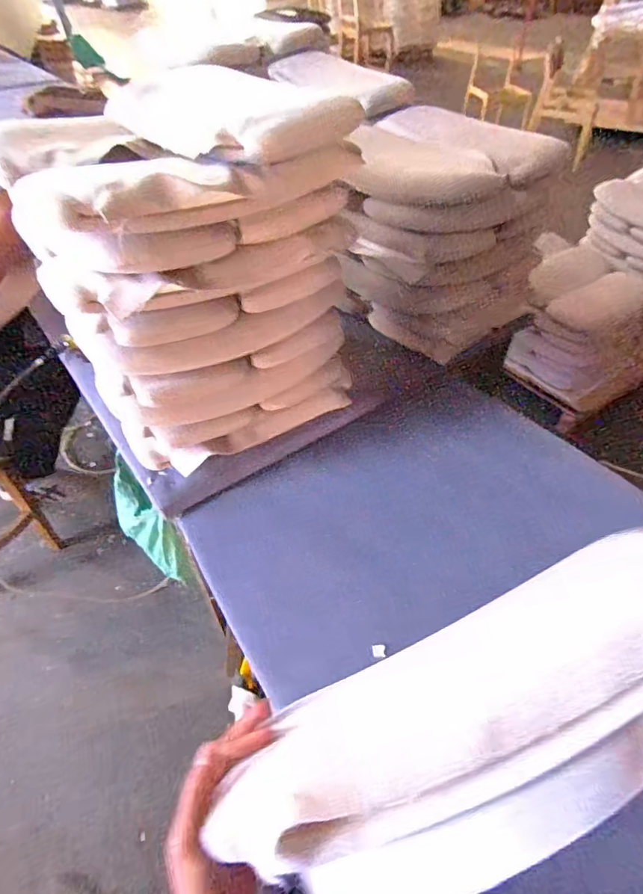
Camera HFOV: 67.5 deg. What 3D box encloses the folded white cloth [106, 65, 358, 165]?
[{"bbox_3d":[-0.137,-0.496,0.713,0.244,0.062,0.373,-29,53,-24],"label":"folded white cloth"}]

